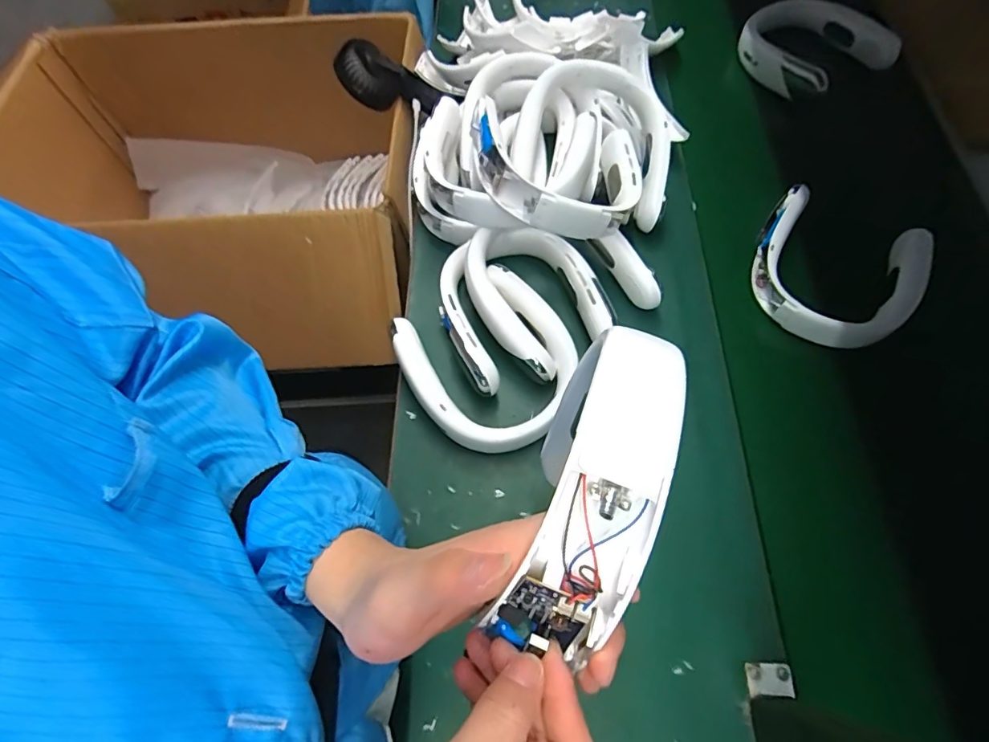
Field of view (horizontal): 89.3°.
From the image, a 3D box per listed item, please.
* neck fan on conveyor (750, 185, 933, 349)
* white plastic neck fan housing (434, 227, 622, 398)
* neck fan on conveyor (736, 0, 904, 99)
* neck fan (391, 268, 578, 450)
[{"bbox_3d":[0.434,-0.122,0.624,0.200,0.058,0.187,20,67,10],"label":"neck fan on conveyor"},{"bbox_3d":[0.025,-0.084,0.608,0.190,0.050,0.200,-27,68,-11],"label":"white plastic neck fan housing"},{"bbox_3d":[0.494,-0.514,0.804,0.173,0.066,0.232,-42,71,-16],"label":"neck fan on conveyor"},{"bbox_3d":[-0.005,-0.003,0.577,0.183,0.066,0.194,-26,67,-10],"label":"neck fan"}]

